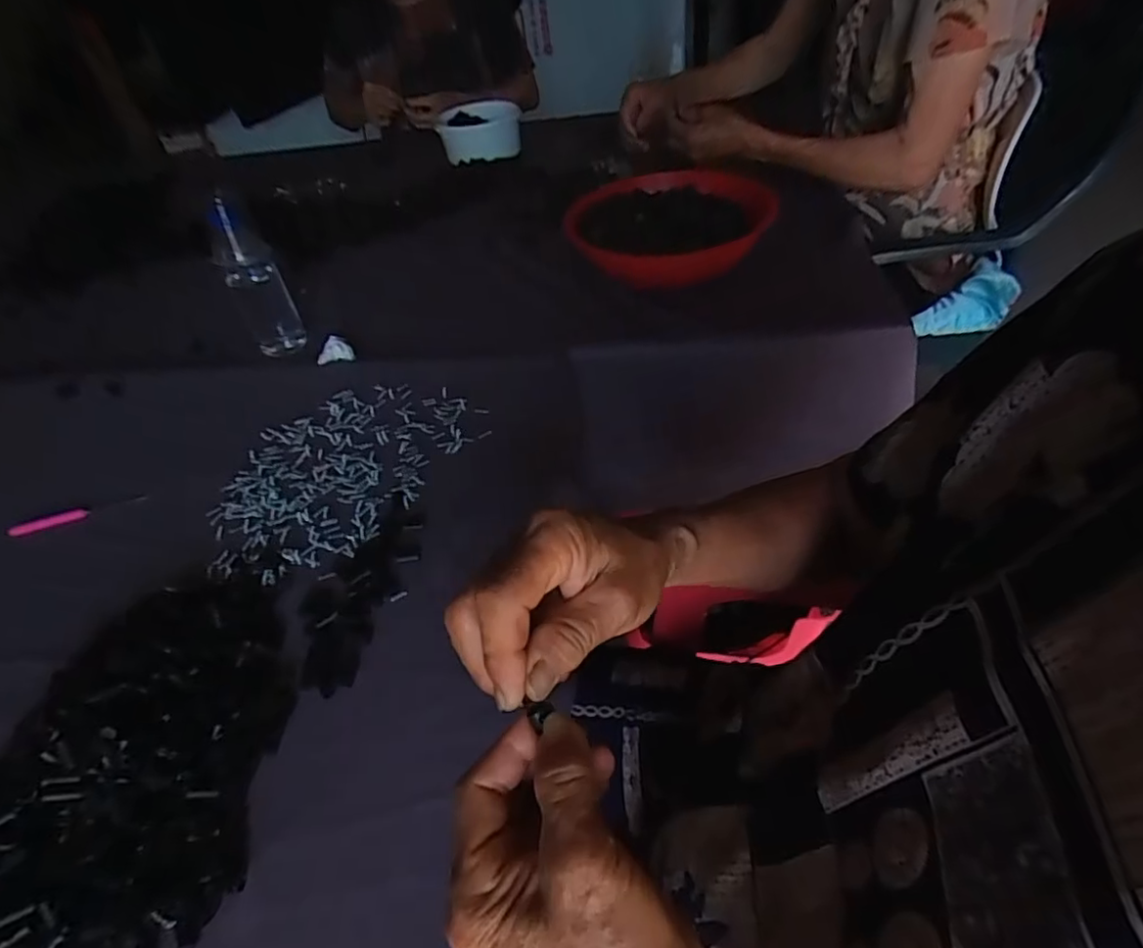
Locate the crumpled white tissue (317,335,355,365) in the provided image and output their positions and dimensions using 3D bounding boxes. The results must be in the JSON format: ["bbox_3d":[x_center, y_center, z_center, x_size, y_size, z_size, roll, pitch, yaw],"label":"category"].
[{"bbox_3d":[-0.273,-0.140,0.699,0.040,0.018,0.043,-23,46,-15],"label":"crumpled white tissue"}]

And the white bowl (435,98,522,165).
[{"bbox_3d":[-0.171,-0.628,1.121,0.152,0.085,0.136,-5,44,2],"label":"white bowl"}]

